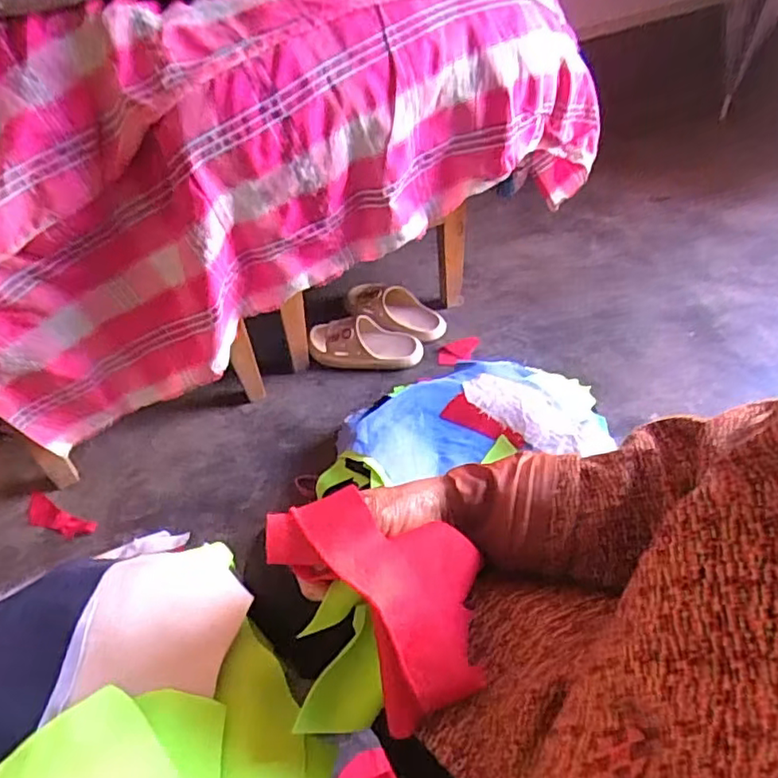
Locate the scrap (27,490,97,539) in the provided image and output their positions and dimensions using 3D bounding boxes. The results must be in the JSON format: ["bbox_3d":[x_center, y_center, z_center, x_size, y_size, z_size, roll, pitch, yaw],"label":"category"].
[{"bbox_3d":[-0.539,0.208,1.002,0.143,0.008,0.045,19,53,19],"label":"scrap"}]

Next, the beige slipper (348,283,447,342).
[{"bbox_3d":[0.010,-0.159,1.245,0.213,0.078,0.091,23,54,22],"label":"beige slipper"}]

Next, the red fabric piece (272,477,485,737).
[{"bbox_3d":[0.001,0.126,0.406,0.094,0.050,0.158,-36,92,-29],"label":"red fabric piece"}]

